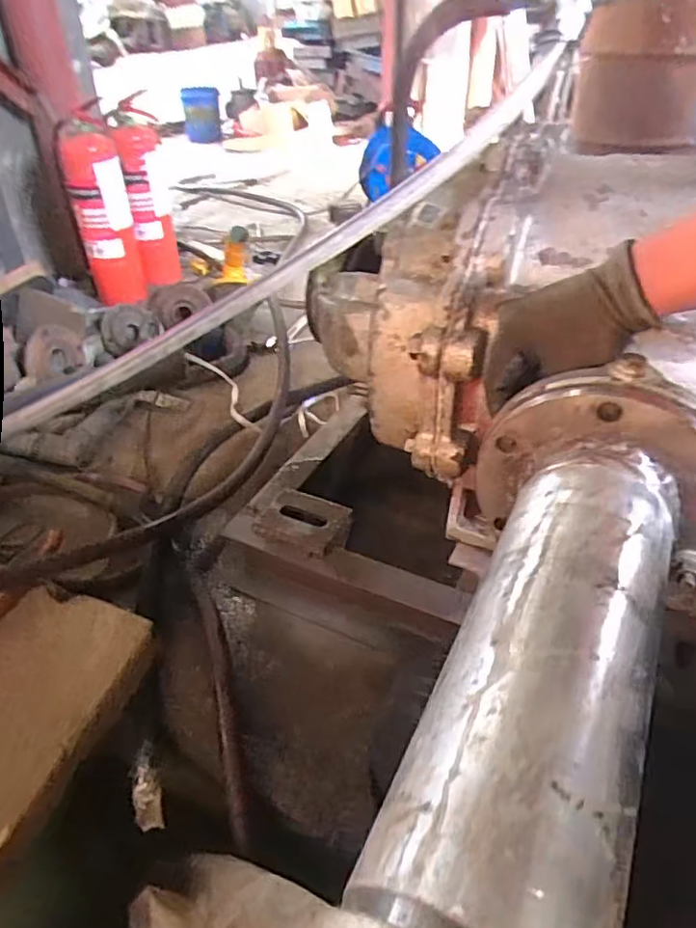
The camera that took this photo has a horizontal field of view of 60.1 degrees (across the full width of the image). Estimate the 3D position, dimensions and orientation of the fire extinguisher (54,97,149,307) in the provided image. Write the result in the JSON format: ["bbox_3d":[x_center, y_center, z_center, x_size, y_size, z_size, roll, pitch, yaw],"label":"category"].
[{"bbox_3d":[-0.614,-0.626,1.514,0.129,0.414,0.116,-12,39,-14],"label":"fire extinguisher"}]

